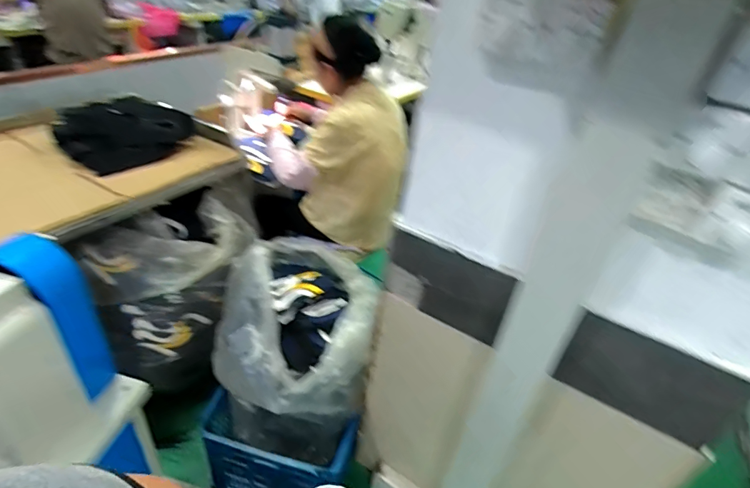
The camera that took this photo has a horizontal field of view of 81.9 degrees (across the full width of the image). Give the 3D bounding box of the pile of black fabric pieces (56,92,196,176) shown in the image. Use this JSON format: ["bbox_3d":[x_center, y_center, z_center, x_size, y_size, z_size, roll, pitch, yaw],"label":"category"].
[{"bbox_3d":[-0.783,-0.355,1.356,0.272,0.152,0.349,31,43,30],"label":"pile of black fabric pieces"}]

